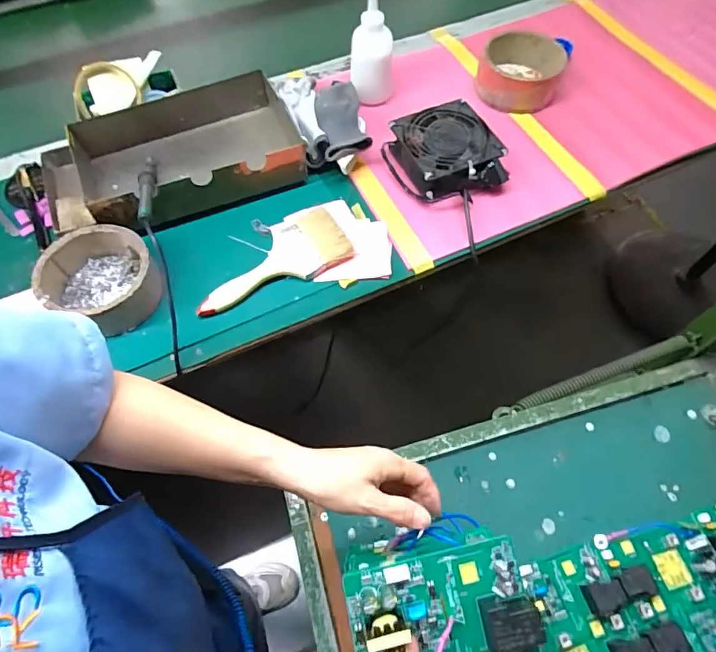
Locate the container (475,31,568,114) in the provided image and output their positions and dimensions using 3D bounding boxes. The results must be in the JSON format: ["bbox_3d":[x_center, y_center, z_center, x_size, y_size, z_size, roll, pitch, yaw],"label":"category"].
[{"bbox_3d":[0.247,-0.391,0.714,0.116,0.058,0.106,0,61,1],"label":"container"}]

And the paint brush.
[{"bbox_3d":[-0.109,-0.082,0.569,0.188,0.016,0.087,-25,64,-12],"label":"paint brush"}]

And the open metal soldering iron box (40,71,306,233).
[{"bbox_3d":[-0.242,-0.224,0.626,0.332,0.068,0.163,-22,63,-11],"label":"open metal soldering iron box"}]

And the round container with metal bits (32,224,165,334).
[{"bbox_3d":[-0.293,-0.049,0.541,0.132,0.056,0.121,0,61,1],"label":"round container with metal bits"}]

